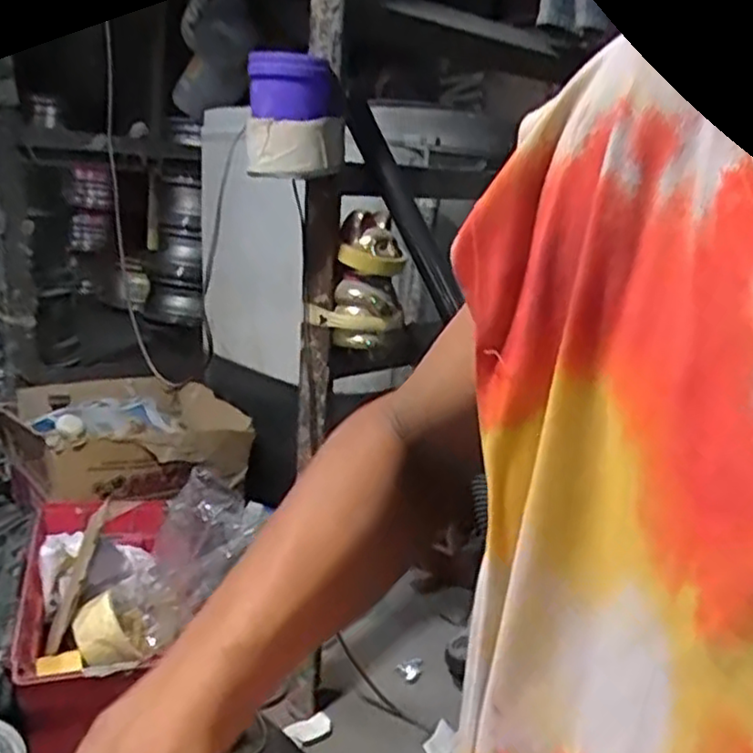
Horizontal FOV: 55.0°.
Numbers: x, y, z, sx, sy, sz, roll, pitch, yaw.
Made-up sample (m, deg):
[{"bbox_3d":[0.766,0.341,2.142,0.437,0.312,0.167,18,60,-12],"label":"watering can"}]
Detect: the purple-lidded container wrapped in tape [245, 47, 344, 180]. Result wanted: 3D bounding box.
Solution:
[{"bbox_3d":[-0.077,-0.254,0.706,0.089,0.113,0.075,3,15,-4],"label":"purple-lidded container wrapped in tape"}]

